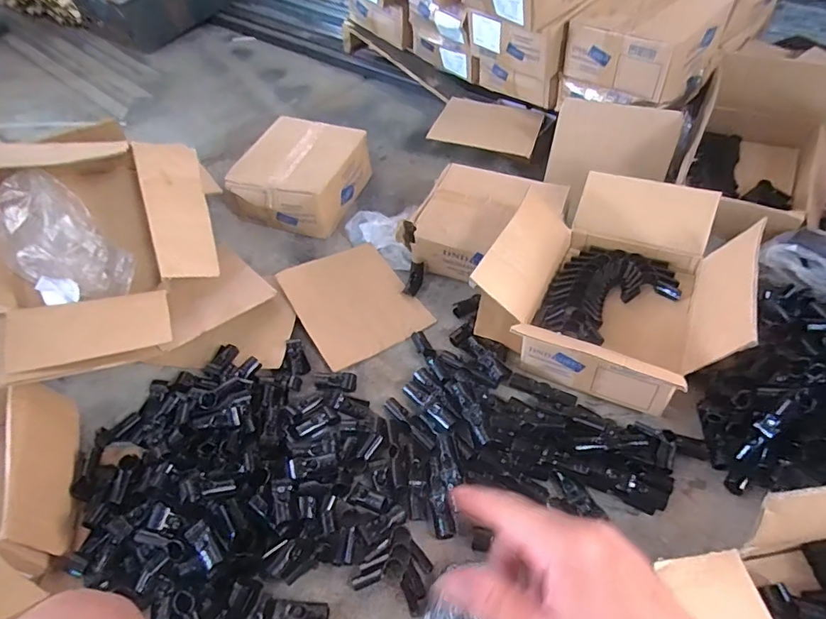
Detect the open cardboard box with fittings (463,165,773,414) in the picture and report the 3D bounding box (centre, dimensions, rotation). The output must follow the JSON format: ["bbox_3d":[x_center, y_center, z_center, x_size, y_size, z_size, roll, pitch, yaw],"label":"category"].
[{"bbox_3d":[0.384,-0.080,0.966,0.414,0.241,0.421,21,52,19],"label":"open cardboard box with fittings"}]

